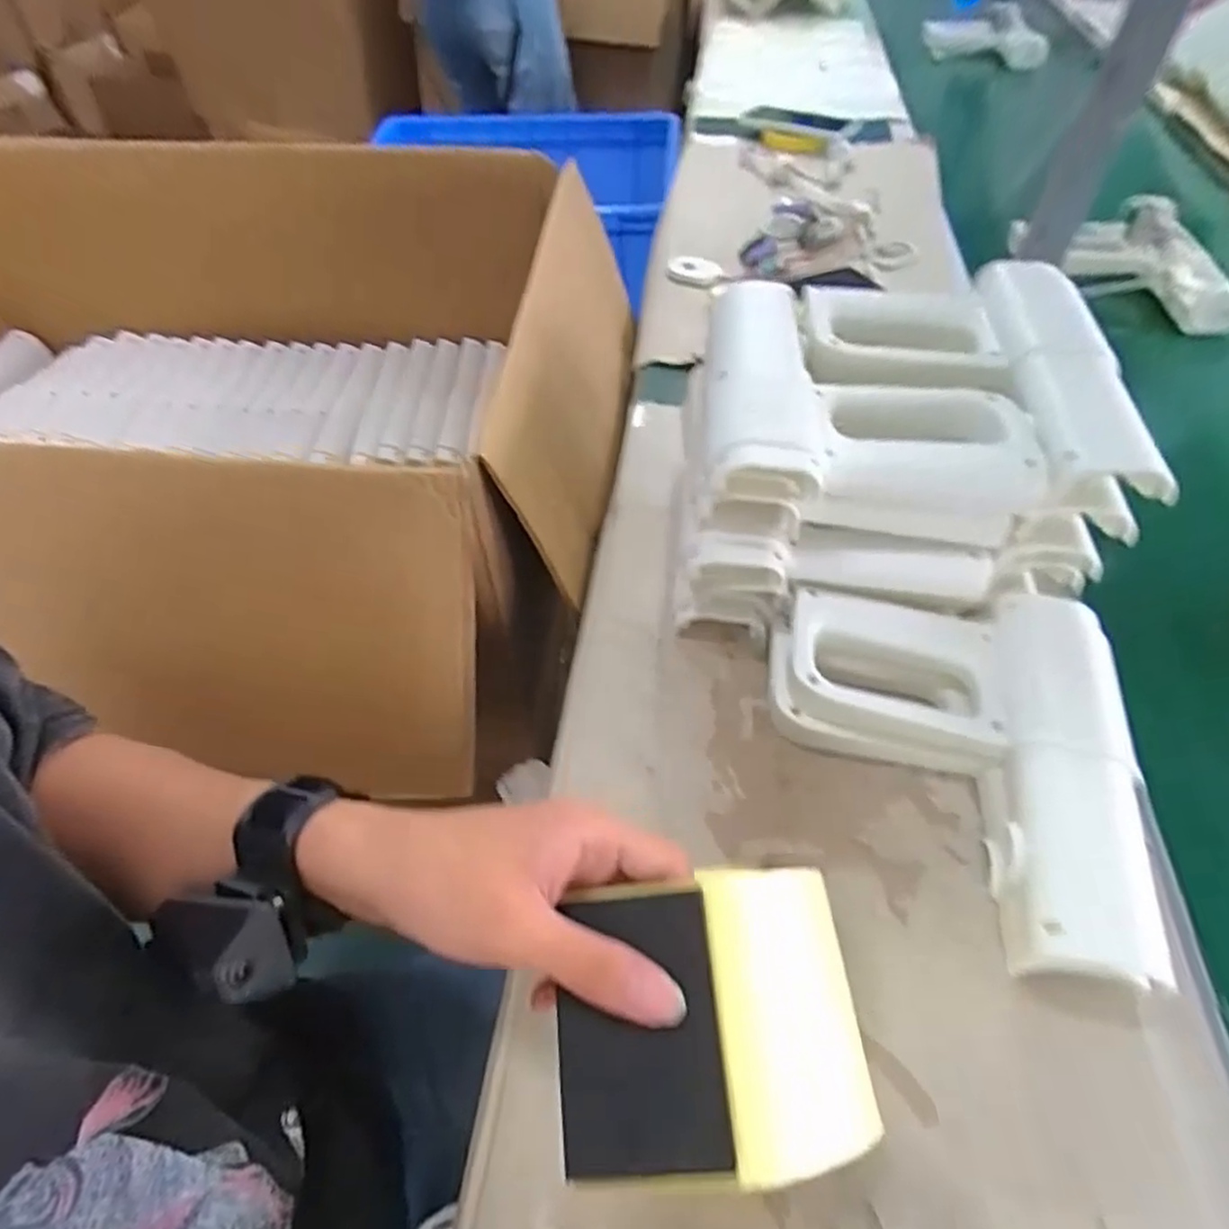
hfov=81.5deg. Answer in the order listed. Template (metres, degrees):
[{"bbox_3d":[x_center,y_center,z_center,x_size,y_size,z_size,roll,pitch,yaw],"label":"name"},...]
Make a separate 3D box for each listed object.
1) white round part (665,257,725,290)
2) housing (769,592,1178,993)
[{"bbox_3d":[0.089,-0.383,0.796,0.060,0.015,0.051,7,52,6],"label":"white round part"},{"bbox_3d":[0.182,0.082,0.390,0.178,0.069,0.195,6,53,5],"label":"housing"}]

